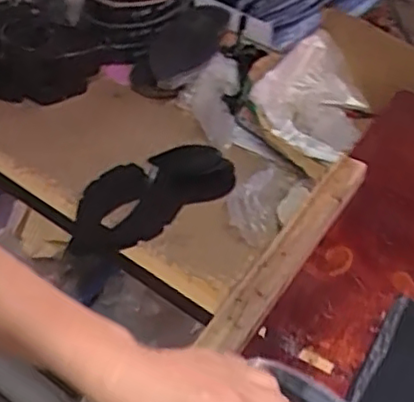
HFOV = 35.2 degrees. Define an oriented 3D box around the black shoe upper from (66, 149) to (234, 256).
[{"bbox_3d":[-0.081,-0.014,0.974,0.282,0.019,0.153,-27,48,-30],"label":"black shoe upper"}]

